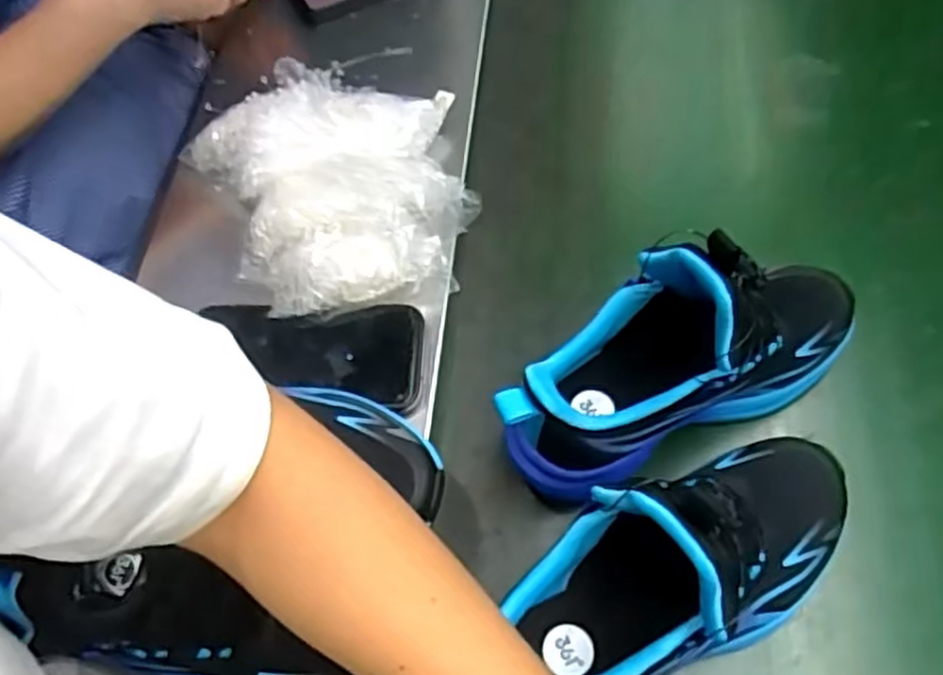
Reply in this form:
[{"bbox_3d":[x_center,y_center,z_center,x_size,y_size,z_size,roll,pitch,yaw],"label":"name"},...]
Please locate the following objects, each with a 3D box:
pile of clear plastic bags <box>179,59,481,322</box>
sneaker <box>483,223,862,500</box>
[{"bbox_3d":[-0.096,-0.109,0.545,0.185,0.075,0.193,-2,64,4],"label":"pile of clear plastic bags"},{"bbox_3d":[0.128,0.006,0.431,0.236,0.144,0.088,-24,65,-7],"label":"sneaker"}]

